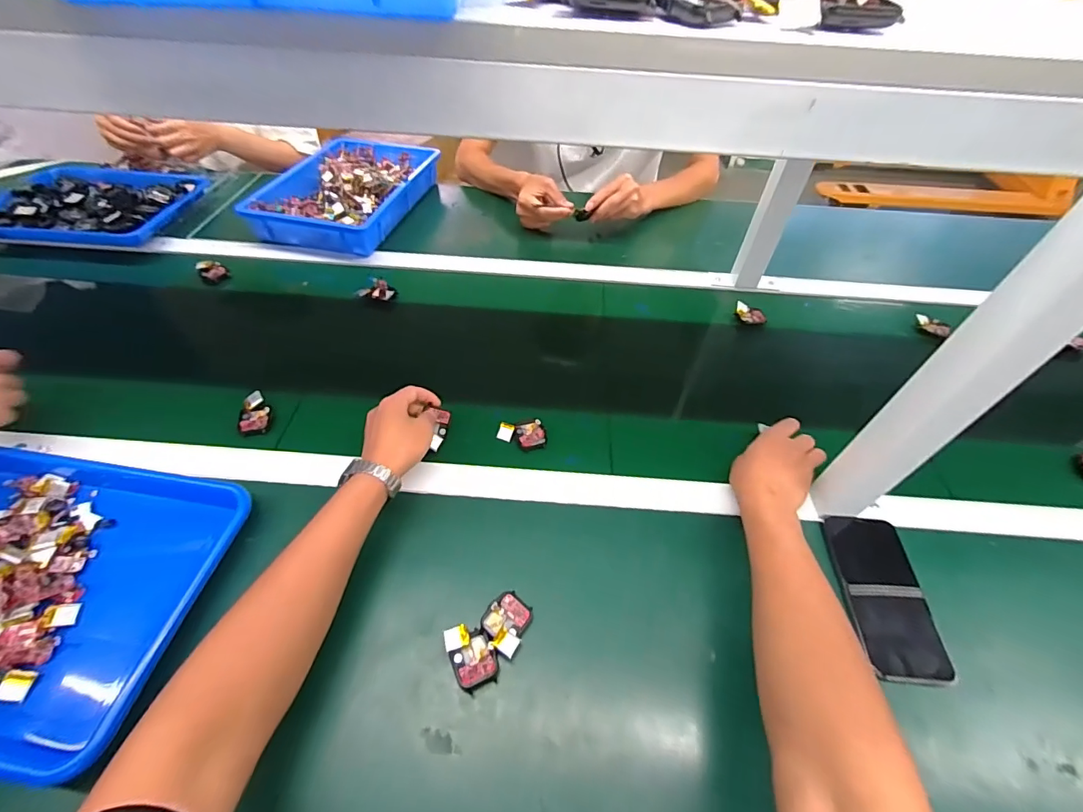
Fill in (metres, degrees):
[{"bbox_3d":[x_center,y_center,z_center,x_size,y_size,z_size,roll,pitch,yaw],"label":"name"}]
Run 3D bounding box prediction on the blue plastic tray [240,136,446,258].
[{"bbox_3d":[-0.376,-0.430,0.930,0.244,0.078,0.382,15,51,9],"label":"blue plastic tray"}]

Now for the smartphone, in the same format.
[{"bbox_3d":[0.349,0.192,0.471,0.080,0.018,0.158,8,50,3],"label":"smartphone"}]

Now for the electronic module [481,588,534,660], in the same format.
[{"bbox_3d":[-0.033,0.206,0.438,0.041,0.018,0.051,24,53,16],"label":"electronic module"}]

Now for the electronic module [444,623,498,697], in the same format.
[{"bbox_3d":[-0.064,0.227,0.420,0.038,0.013,0.053,-21,54,-20],"label":"electronic module"}]

